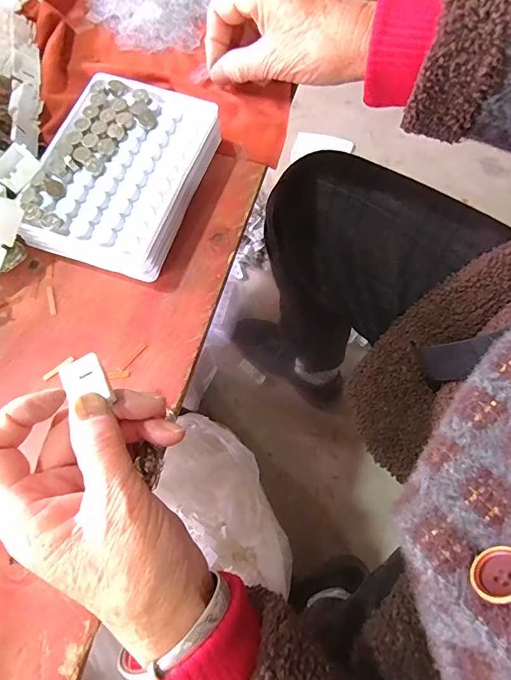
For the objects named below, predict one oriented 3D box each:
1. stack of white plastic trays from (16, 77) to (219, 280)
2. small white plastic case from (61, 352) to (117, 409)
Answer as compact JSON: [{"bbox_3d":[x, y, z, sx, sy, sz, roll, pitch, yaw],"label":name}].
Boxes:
[{"bbox_3d":[-0.088,-0.111,0.285,0.096,0.034,0.133,16,74,6],"label":"stack of white plastic trays"},{"bbox_3d":[-0.083,0.020,0.204,0.019,0.006,0.027,-29,74,-8],"label":"small white plastic case"}]

